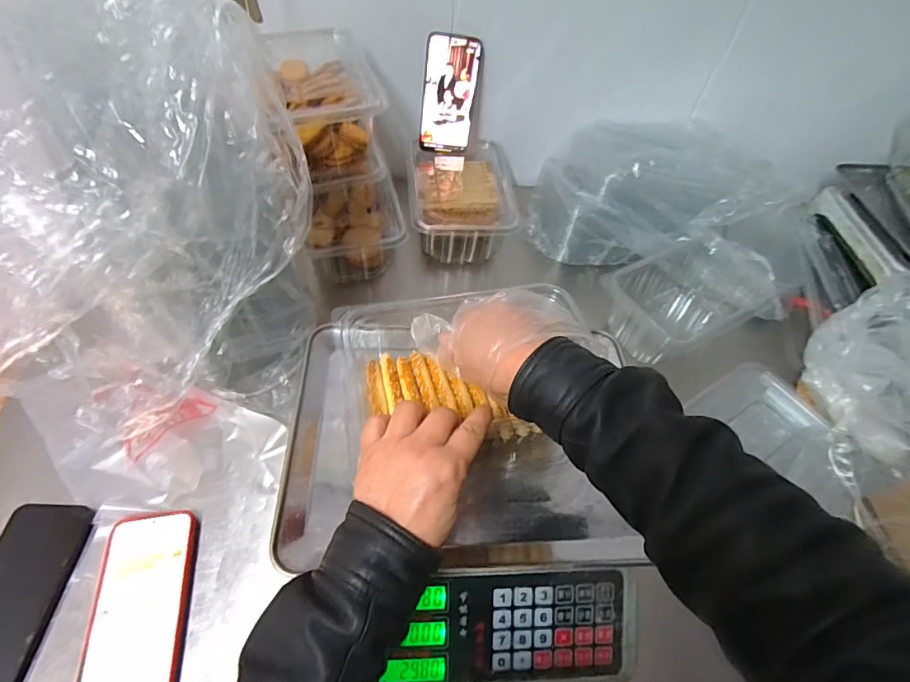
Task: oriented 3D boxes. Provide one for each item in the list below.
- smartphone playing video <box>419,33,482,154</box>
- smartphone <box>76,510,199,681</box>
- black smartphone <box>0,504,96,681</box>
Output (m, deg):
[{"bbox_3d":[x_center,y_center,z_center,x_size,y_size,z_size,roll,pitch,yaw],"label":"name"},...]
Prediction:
[{"bbox_3d":[-0.008,-0.373,0.712,0.084,0.163,0.012,3,38,-9],"label":"smartphone playing video"},{"bbox_3d":[-0.292,0.243,0.428,0.078,0.011,0.161,-5,56,-9],"label":"smartphone"},{"bbox_3d":[-0.405,0.233,0.427,0.079,0.007,0.158,2,56,-4],"label":"black smartphone"}]

